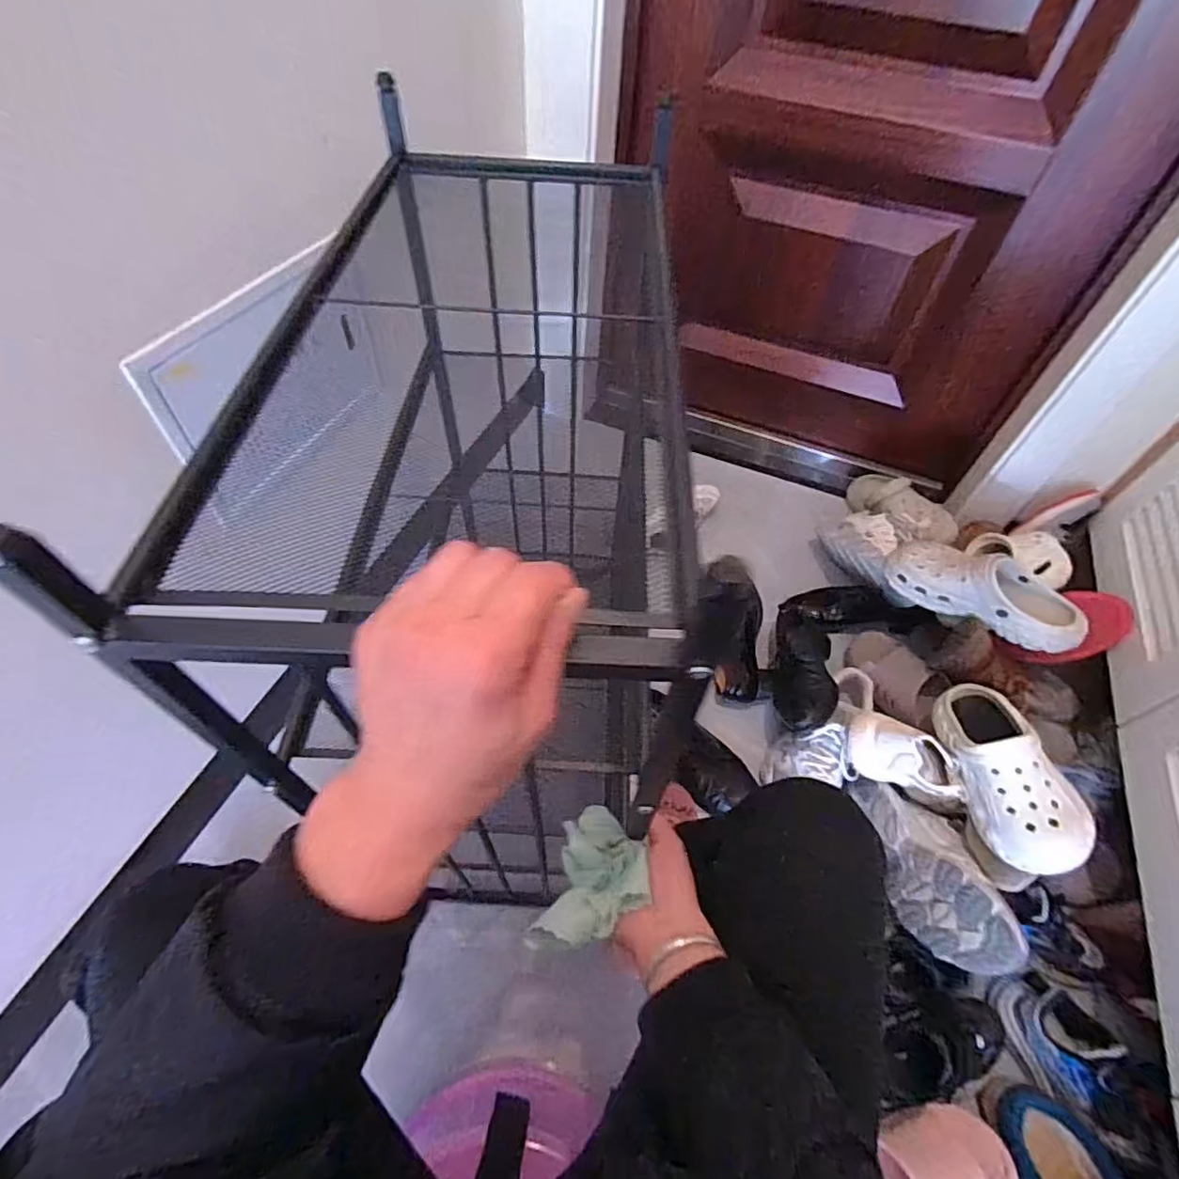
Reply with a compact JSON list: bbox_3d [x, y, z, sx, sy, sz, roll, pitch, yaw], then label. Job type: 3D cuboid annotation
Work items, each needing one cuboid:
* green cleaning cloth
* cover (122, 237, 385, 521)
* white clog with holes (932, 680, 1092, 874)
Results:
[{"bbox_3d":[0.009,0.220,0.461,0.067,0.047,0.103,14,54,6],"label":"green cleaning cloth"},{"bbox_3d":[-0.371,-0.260,0.714,0.034,0.201,0.327,20,55,11],"label":"cover"},{"bbox_3d":[0.545,0.233,0.773,0.108,0.120,0.262,9,34,3],"label":"white clog with holes"}]

